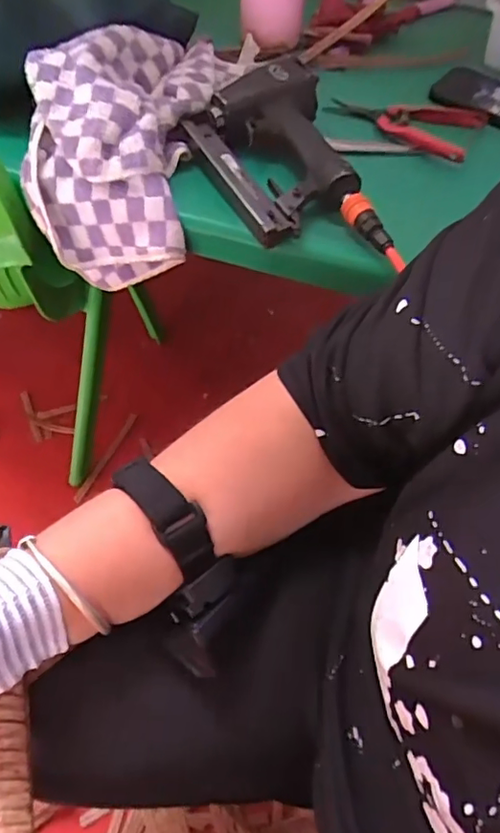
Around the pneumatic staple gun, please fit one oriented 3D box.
[{"bbox_3d":[0.029,-0.252,0.528,0.131,0.055,0.168,-26,62,-19],"label":"pneumatic staple gun"}]

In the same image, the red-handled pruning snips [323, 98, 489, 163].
[{"bbox_3d":[0.156,-0.307,0.575,0.149,0.023,0.060,29,63,14],"label":"red-handled pruning snips"}]

